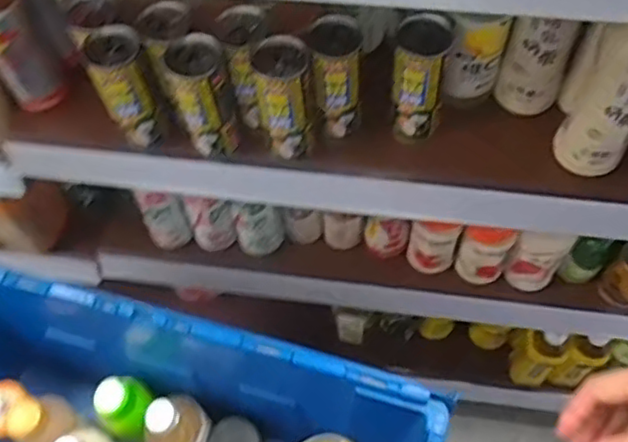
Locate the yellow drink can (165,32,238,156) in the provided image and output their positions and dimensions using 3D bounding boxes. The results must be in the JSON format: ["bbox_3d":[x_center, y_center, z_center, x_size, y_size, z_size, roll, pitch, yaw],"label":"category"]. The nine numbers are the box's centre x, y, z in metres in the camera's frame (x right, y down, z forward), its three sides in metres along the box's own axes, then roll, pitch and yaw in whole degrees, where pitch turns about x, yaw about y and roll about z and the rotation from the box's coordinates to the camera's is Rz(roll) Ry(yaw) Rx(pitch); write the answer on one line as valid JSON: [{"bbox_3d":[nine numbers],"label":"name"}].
[{"bbox_3d":[-0.106,-0.118,0.647,0.049,0.115,0.050,-9,60,-2],"label":"yellow drink can"}]

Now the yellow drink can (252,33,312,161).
[{"bbox_3d":[-0.029,-0.118,0.641,0.049,0.114,0.053,-1,60,2],"label":"yellow drink can"}]

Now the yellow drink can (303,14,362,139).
[{"bbox_3d":[0.021,-0.138,0.646,0.047,0.114,0.049,-10,60,-3],"label":"yellow drink can"}]

